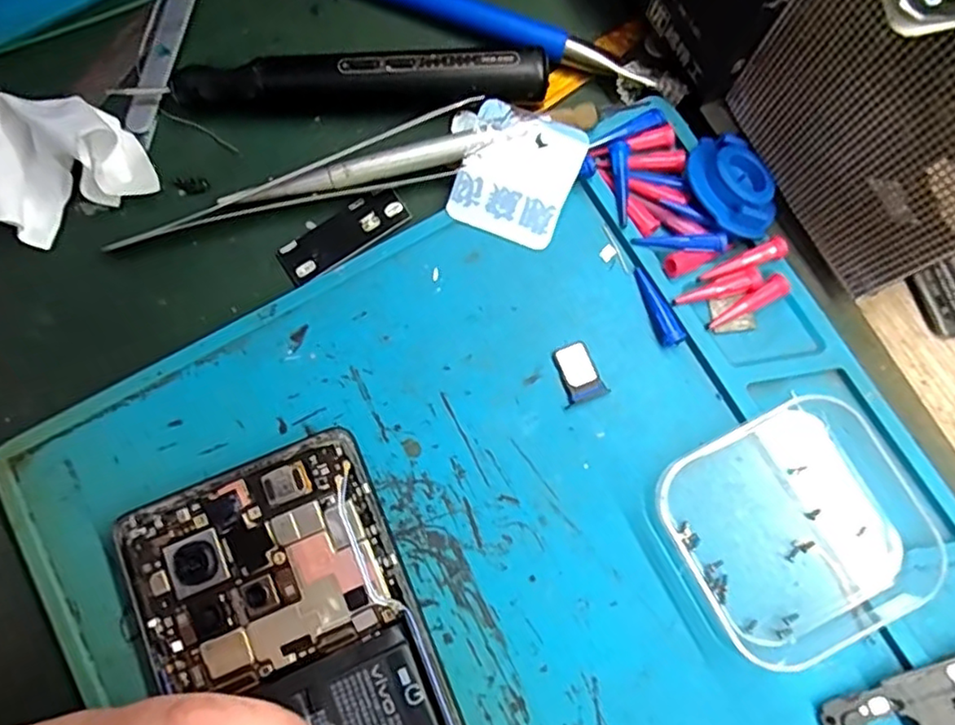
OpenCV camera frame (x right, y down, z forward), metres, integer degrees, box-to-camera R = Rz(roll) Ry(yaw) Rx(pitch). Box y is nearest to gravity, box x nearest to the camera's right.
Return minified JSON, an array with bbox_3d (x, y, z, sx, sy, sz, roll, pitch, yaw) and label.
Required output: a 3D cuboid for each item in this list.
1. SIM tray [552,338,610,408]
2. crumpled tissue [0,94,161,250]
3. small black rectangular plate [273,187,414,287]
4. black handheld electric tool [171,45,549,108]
[{"bbox_3d":[0.032,0.003,0.199,0.013,0.004,0.019,-23,78,-5],"label":"SIM tray"},{"bbox_3d":[-0.138,-0.063,0.204,0.050,0.025,0.048,36,80,8],"label":"crumpled tissue"},{"bbox_3d":[-0.044,-0.042,0.212,0.044,0.004,0.016,-31,84,-3],"label":"small black rectangular plate"},{"bbox_3d":[-0.039,-0.093,0.212,0.122,0.015,0.018,0,77,1],"label":"black handheld electric tool"}]

